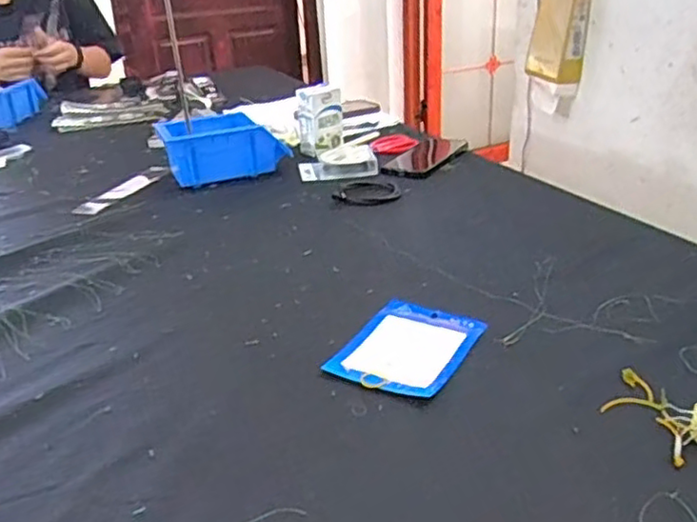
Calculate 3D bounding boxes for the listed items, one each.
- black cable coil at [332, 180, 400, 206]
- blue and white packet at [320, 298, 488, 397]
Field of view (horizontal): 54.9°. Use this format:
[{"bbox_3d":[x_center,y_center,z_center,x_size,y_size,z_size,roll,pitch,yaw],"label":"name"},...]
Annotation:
[{"bbox_3d":[0.026,-0.093,0.918,0.084,0.008,0.080,-3,27,1],"label":"black cable coil"},{"bbox_3d":[0.052,0.071,0.579,0.100,0.009,0.126,12,31,28],"label":"blue and white packet"}]

